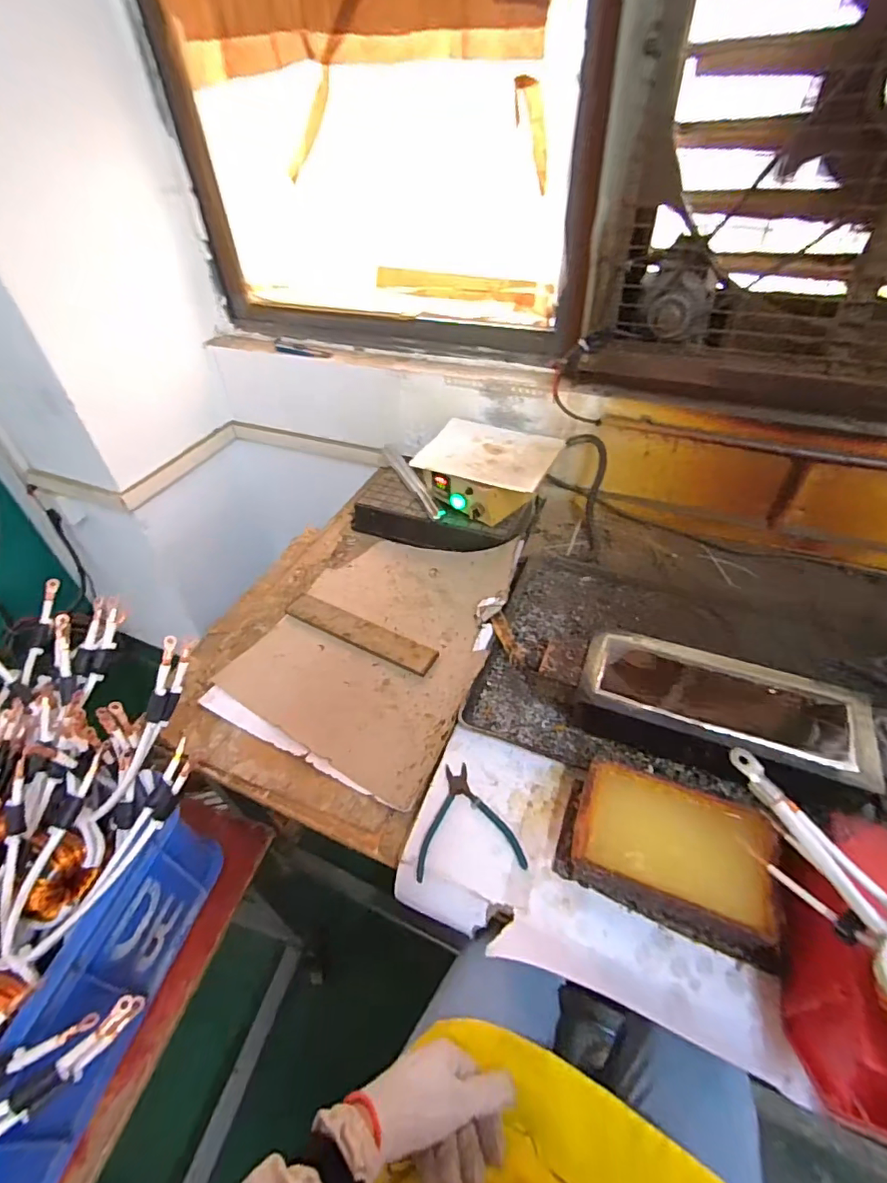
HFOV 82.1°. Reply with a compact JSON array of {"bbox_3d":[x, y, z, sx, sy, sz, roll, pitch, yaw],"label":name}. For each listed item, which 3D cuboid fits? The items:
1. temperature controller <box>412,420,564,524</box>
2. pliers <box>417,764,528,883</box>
[{"bbox_3d":[0.092,-0.239,1.038,0.255,0.110,0.216,23,50,24],"label":"temperature controller"},{"bbox_3d":[0.026,0.280,0.636,0.125,0.009,0.132,-6,44,-3],"label":"pliers"}]

